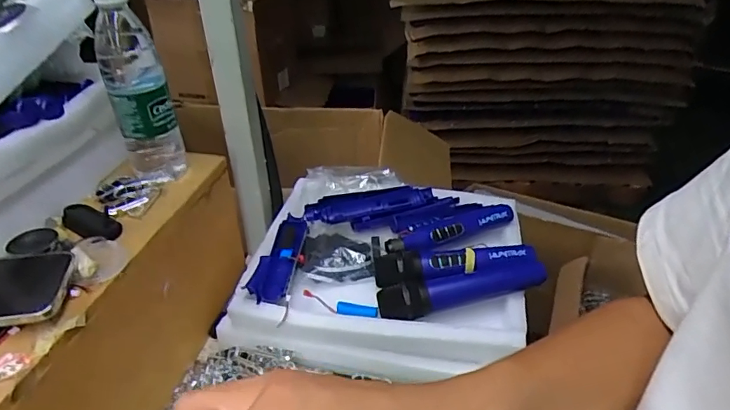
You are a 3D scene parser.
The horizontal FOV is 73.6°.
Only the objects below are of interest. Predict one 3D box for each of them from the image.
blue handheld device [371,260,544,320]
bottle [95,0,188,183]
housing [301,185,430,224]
[{"bbox_3d":[0.119,0.101,0.595,0.203,0.033,0.042,-7,35,-9],"label":"blue handheld device"},{"bbox_3d":[-0.265,-0.137,0.571,0.065,0.226,0.072,-16,37,-21],"label":"bottle"},{"bbox_3d":[0.004,-0.004,0.737,0.189,0.024,0.048,-8,35,-11],"label":"housing"}]

